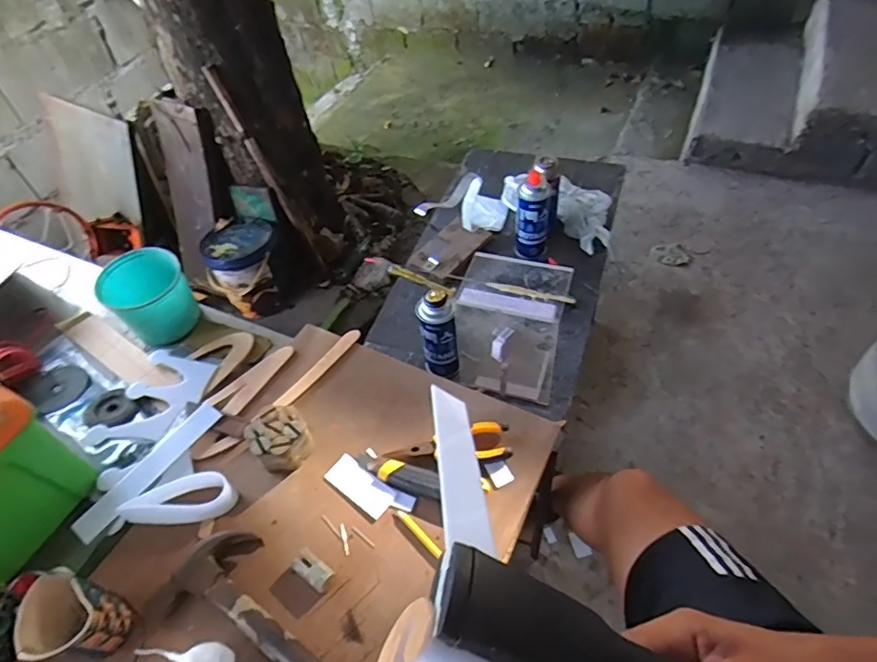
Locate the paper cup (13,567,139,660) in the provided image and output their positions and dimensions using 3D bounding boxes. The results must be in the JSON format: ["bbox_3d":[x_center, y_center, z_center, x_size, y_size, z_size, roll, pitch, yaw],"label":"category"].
[{"bbox_3d":[-0.370,0.298,0.553,0.078,0.080,0.072,-2,52,3],"label":"paper cup"}]

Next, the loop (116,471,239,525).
[{"bbox_3d":[-0.318,0.209,0.658,0.131,0.037,0.047,-14,52,-7],"label":"loop"}]

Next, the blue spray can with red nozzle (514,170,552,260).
[{"bbox_3d":[0.194,-0.234,1.107,0.064,0.168,0.064,-2,52,3],"label":"blue spray can with red nozzle"}]

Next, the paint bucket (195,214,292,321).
[{"bbox_3d":[-0.595,-0.200,1.680,0.220,0.224,0.220,-2,52,3],"label":"paint bucket"}]

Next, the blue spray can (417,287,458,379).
[{"bbox_3d":[0.000,0.011,0.916,0.055,0.181,0.050,-2,52,3],"label":"blue spray can"}]

